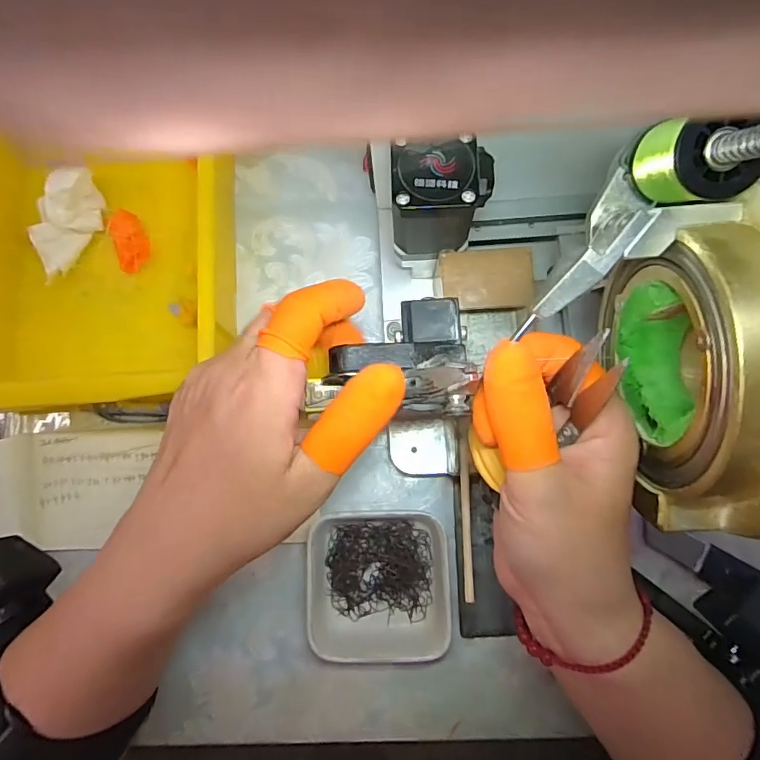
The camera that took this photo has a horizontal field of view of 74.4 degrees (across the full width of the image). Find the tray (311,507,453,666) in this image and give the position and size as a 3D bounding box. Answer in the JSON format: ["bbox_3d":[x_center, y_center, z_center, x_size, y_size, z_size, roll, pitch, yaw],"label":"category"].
[{"bbox_3d":[0.000,0.122,0.296,0.079,0.030,0.087,-1,81,3],"label":"tray"}]

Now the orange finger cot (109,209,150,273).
[{"bbox_3d":[-0.170,-0.095,0.341,0.024,0.008,0.040,-13,95,10],"label":"orange finger cot"}]

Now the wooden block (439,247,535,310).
[{"bbox_3d":[0.059,-0.056,0.277,0.050,0.005,0.034,-1,81,3],"label":"wooden block"}]

